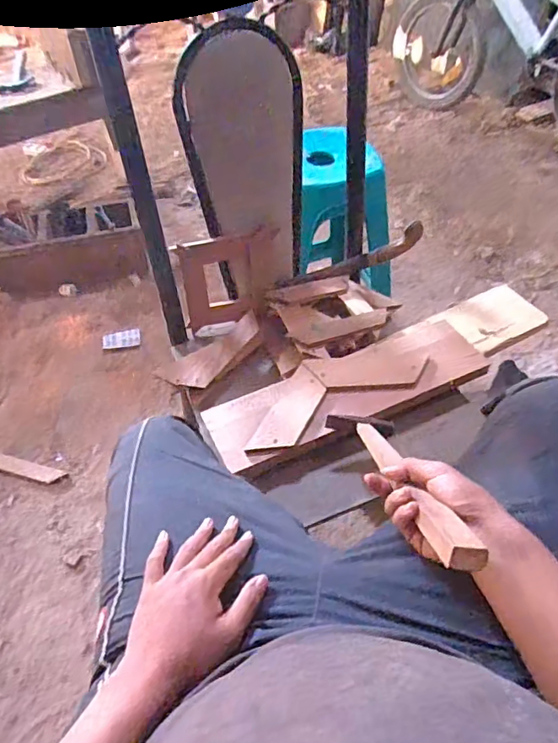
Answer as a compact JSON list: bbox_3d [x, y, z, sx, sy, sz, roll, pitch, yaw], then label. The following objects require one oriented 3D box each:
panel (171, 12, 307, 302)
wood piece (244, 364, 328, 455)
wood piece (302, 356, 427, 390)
[{"bbox_3d":[-0.039,-0.302,0.819,0.182,0.375,0.026,-20,40,-15],"label":"panel"},{"bbox_3d":[0.018,0.057,0.754,0.056,0.011,0.159,20,52,18],"label":"wood piece"},{"bbox_3d":[0.133,-0.001,0.804,0.176,0.011,0.062,-3,49,-1],"label":"wood piece"}]

